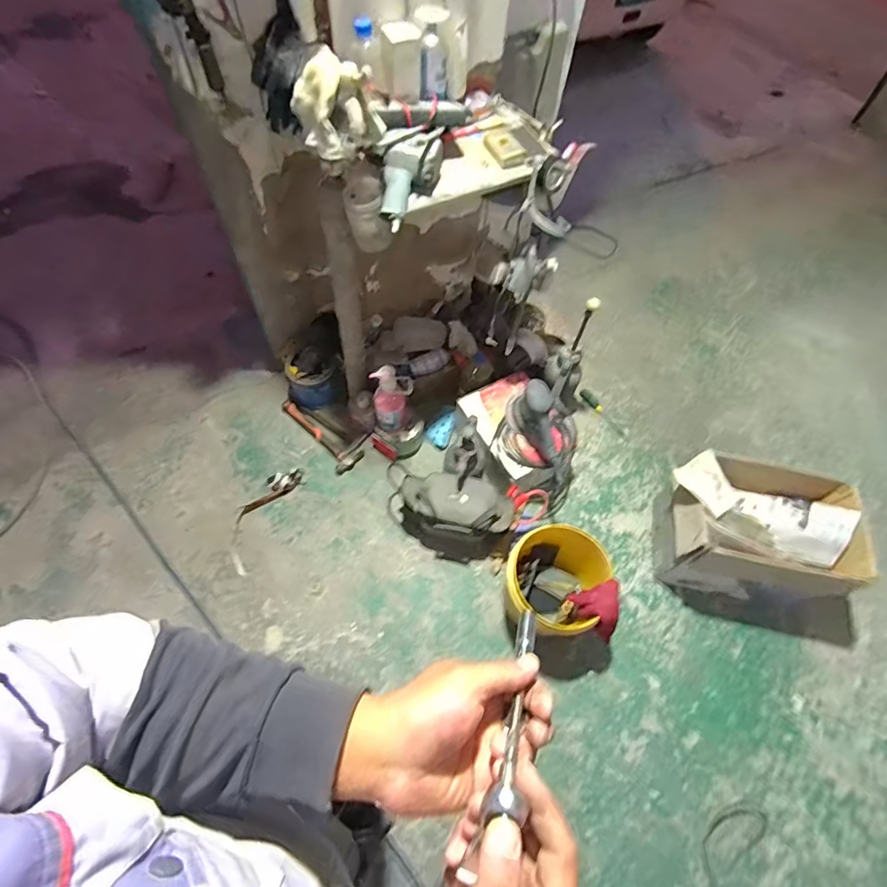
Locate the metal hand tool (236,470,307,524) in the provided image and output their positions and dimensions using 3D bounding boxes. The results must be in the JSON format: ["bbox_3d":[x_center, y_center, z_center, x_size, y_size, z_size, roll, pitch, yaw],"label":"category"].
[{"bbox_3d":[-0.552,0.157,1.531,0.238,0.018,0.082,-37,68,-21],"label":"metal hand tool"}]

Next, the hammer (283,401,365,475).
[{"bbox_3d":[-0.417,-0.032,1.634,0.346,0.025,0.097,40,66,19],"label":"hammer"}]

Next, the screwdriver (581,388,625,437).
[{"bbox_3d":[0.578,-0.116,1.746,0.035,0.020,0.217,-32,66,-19],"label":"screwdriver"}]

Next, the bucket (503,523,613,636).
[{"bbox_3d":[0.307,0.362,1.340,0.242,0.232,0.277,31,65,13],"label":"bucket"}]

